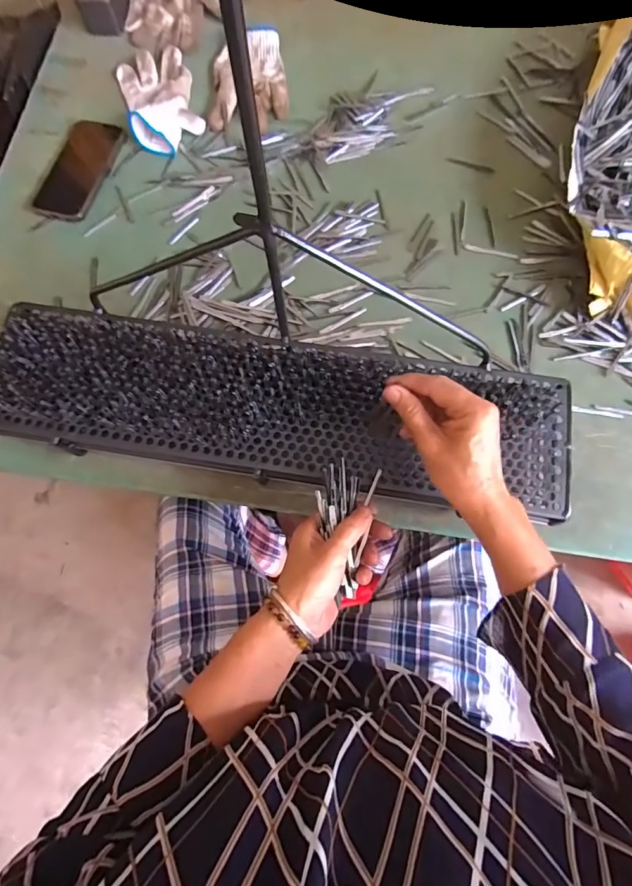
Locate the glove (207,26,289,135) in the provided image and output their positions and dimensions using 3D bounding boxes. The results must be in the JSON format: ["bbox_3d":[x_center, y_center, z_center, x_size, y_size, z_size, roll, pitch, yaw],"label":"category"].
[{"bbox_3d":[-0.095,-0.529,0.630,0.111,0.022,0.168,3,76,2],"label":"glove"}]

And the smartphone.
[{"bbox_3d":[-0.325,-0.373,0.596,0.079,0.009,0.156,17,77,6],"label":"smartphone"}]

